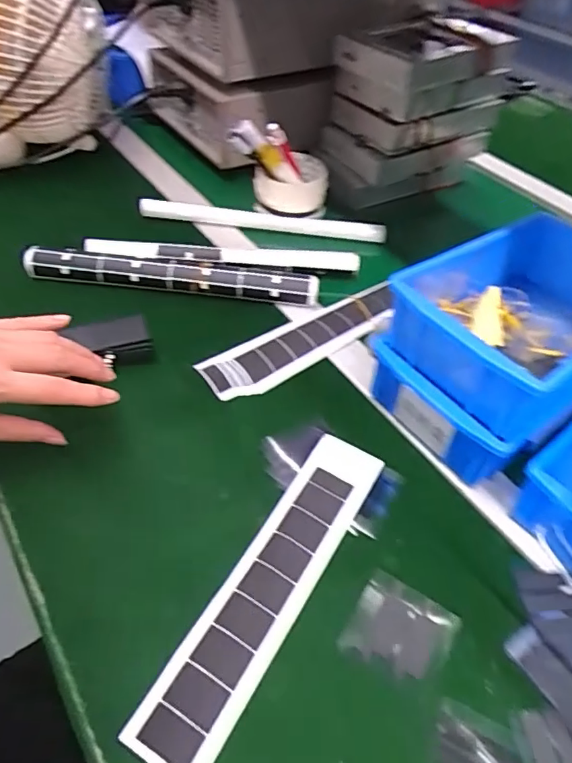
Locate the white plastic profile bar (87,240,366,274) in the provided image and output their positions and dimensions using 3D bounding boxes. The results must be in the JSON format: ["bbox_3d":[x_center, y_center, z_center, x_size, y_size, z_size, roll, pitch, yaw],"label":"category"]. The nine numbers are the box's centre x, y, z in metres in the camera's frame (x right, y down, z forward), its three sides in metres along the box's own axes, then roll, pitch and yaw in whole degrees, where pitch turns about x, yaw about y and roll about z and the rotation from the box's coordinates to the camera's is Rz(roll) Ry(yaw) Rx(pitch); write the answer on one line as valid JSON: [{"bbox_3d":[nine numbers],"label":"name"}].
[{"bbox_3d":[-0.066,-0.133,0.567,0.287,0.011,0.022,1,48,-4],"label":"white plastic profile bar"}]

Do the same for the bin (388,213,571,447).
[{"bbox_3d":[0.175,-0.044,0.412,0.165,0.068,0.135,-27,56,-26],"label":"bin"}]

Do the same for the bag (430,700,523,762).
[{"bbox_3d":[0.109,0.213,0.299,0.051,0.004,0.044,20,50,12],"label":"bag"}]

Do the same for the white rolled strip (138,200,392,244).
[{"bbox_3d":[-0.026,-0.193,0.635,0.291,0.022,0.013,5,48,-1],"label":"white rolled strip"}]

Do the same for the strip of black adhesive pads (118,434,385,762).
[{"bbox_3d":[-0.007,0.130,0.360,0.051,0.004,0.247,26,51,17],"label":"strip of black adhesive pads"}]

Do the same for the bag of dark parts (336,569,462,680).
[{"bbox_3d":[0.074,0.160,0.340,0.063,0.008,0.053,24,51,15],"label":"bag of dark parts"}]

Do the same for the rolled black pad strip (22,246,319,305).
[{"bbox_3d":[-0.116,-0.115,0.548,0.296,0.021,0.036,6,48,0],"label":"rolled black pad strip"}]

